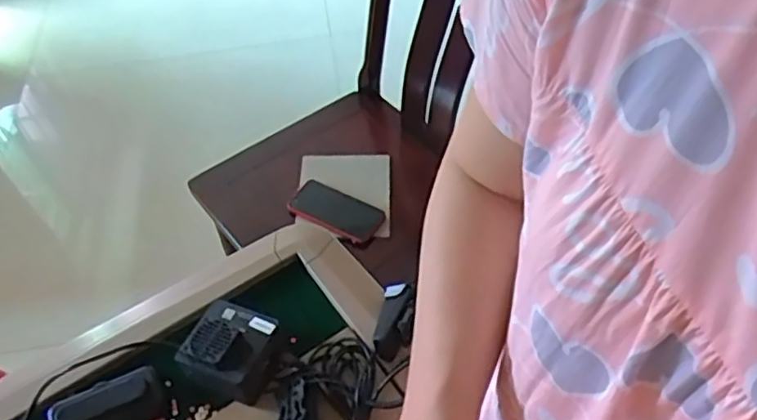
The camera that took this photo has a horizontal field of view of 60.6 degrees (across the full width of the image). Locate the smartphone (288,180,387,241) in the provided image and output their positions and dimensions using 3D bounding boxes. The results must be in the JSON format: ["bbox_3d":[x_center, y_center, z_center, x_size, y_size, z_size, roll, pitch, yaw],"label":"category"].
[{"bbox_3d":[-0.075,0.001,1.109,0.154,0.012,0.083,29,59,17],"label":"smartphone"}]

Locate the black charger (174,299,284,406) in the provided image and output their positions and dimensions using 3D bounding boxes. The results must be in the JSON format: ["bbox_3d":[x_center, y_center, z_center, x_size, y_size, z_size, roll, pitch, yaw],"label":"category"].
[{"bbox_3d":[-0.136,0.131,0.602,0.078,0.053,0.081,18,56,18],"label":"black charger"}]

